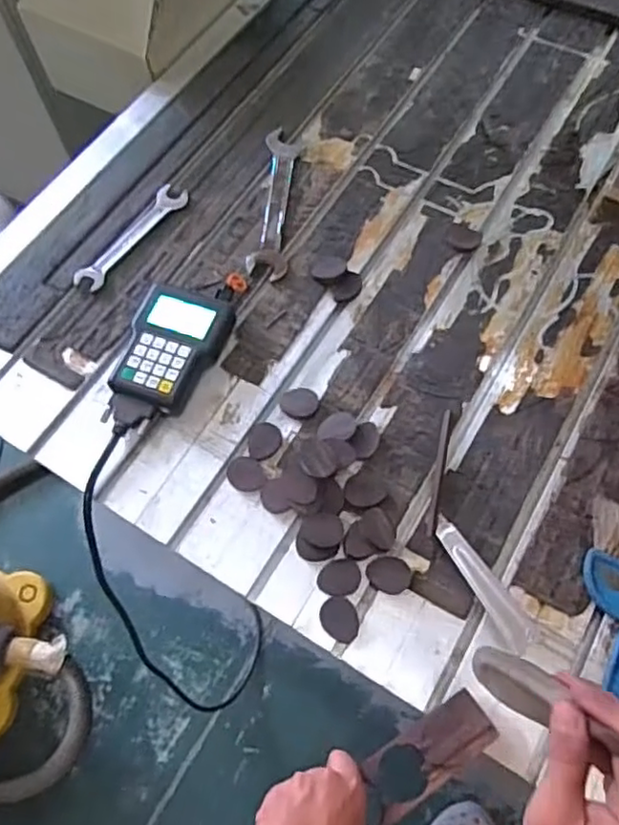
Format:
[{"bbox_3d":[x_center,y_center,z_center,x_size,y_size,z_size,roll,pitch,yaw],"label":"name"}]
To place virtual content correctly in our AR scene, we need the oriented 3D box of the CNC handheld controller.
[{"bbox_3d":[-0.164,-0.077,0.743,0.111,0.038,0.152,18,67,11],"label":"CNC handheld controller"}]

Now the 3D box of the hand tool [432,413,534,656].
[{"bbox_3d":[0.158,0.113,0.640,0.064,0.047,0.249,-15,65,-4],"label":"hand tool"}]

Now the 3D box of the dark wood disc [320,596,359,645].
[{"bbox_3d":[0.031,0.204,0.624,0.035,0.004,0.045,-30,79,-23],"label":"dark wood disc"}]

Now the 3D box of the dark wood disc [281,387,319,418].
[{"bbox_3d":[-0.011,-0.011,0.719,0.041,0.009,0.037,27,69,14],"label":"dark wood disc"}]

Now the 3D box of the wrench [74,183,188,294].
[{"bbox_3d":[-0.229,-0.230,0.827,0.038,0.004,0.189,33,71,16],"label":"wrench"}]

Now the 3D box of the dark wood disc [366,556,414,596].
[{"bbox_3d":[0.079,0.163,0.639,0.043,0.004,0.036,20,86,11],"label":"dark wood disc"}]

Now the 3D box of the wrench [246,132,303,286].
[{"bbox_3d":[-0.045,-0.284,0.851,0.049,0.007,0.254,3,65,4],"label":"wrench"}]

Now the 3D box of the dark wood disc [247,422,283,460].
[{"bbox_3d":[-0.049,0.031,0.702,0.037,0.004,0.045,5,65,5],"label":"dark wood disc"}]

